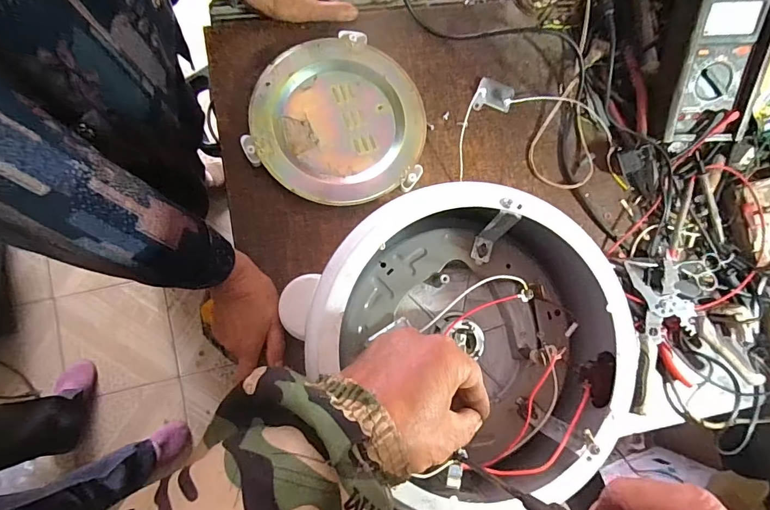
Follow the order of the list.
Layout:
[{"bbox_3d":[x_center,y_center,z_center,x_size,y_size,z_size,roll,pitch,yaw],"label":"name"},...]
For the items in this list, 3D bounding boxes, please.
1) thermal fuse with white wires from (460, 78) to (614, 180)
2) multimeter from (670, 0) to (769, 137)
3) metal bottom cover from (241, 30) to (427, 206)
[{"bbox_3d":[0.186,-0.176,0.551,0.211,0.014,0.120,-11,84,-8],"label":"thermal fuse with white wires"},{"bbox_3d":[0.389,-0.233,0.505,0.078,0.034,0.178,4,112,-6],"label":"multimeter"},{"bbox_3d":[-0.053,-0.161,0.514,0.198,0.026,0.197,7,82,-5],"label":"metal bottom cover"}]

